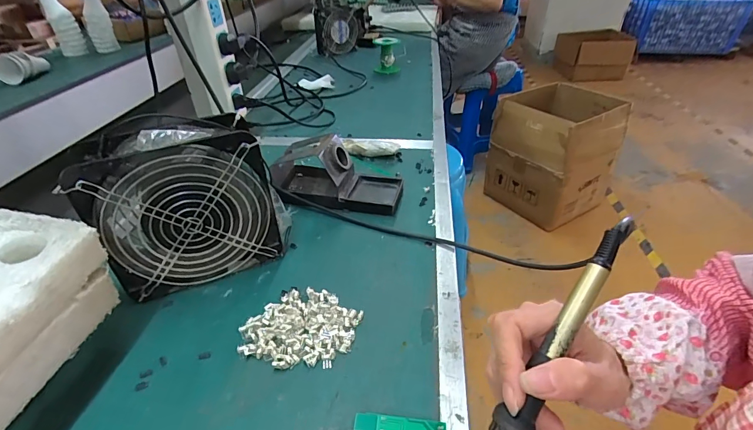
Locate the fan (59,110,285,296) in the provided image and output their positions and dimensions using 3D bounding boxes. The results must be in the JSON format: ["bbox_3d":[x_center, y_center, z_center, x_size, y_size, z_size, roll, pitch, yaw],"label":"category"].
[{"bbox_3d":[-0.175,-0.009,0.365,0.155,0.152,0.056,-17,39,-19],"label":"fan"}]

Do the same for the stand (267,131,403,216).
[{"bbox_3d":[-0.048,-0.058,0.492,0.159,0.071,0.085,5,37,11],"label":"stand"}]

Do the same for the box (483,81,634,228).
[{"bbox_3d":[0.765,-0.264,1.648,0.474,0.445,0.410,-29,44,-31],"label":"box"}]

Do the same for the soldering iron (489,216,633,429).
[{"bbox_3d":[0.094,0.087,0.216,0.019,0.015,0.204,27,79,33],"label":"soldering iron"}]

